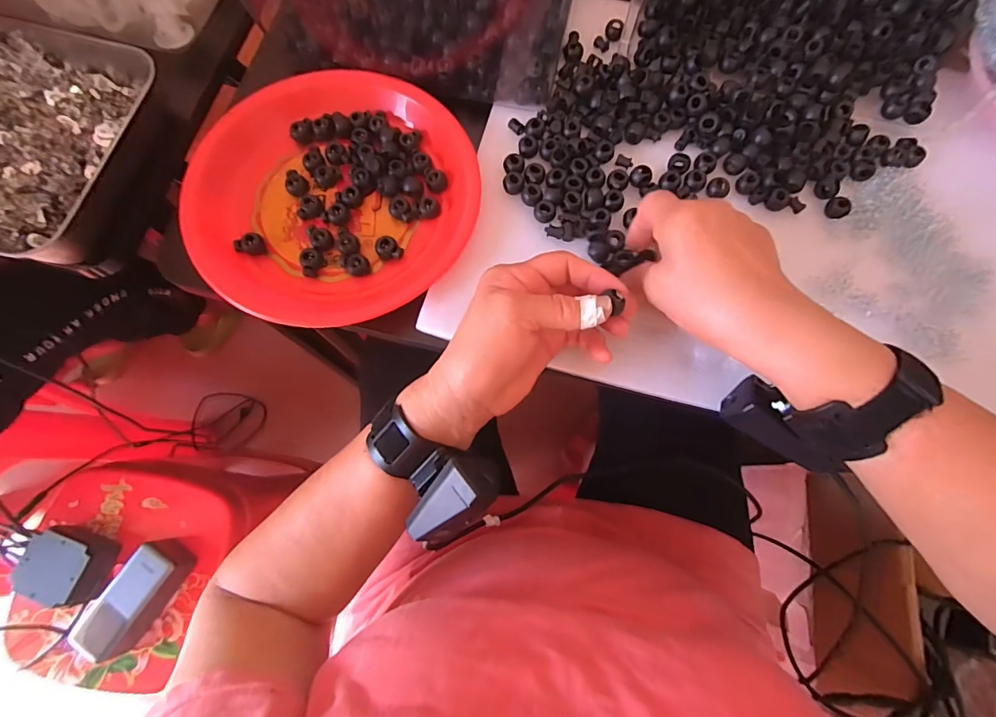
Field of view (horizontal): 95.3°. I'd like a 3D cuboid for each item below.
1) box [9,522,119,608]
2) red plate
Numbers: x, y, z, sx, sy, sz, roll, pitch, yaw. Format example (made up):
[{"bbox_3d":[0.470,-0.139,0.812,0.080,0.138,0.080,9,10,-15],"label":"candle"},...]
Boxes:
[{"bbox_3d":[-0.542,0.261,0.576,0.095,0.049,0.081,14,75,3],"label":"box"},{"bbox_3d":[-0.128,-0.136,0.370,0.220,0.032,0.222,0,75,-1],"label":"red plate"}]

